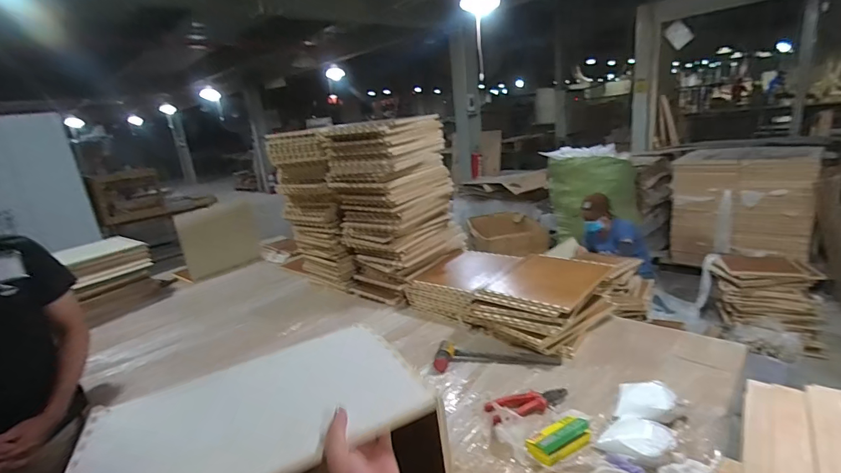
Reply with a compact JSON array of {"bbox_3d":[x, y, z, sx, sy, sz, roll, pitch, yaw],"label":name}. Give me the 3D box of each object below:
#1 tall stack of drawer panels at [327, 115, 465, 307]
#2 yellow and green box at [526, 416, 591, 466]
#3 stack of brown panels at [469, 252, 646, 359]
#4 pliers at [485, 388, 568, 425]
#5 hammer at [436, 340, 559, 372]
[{"bbox_3d":[-0.102,-0.096,1.591,0.316,0.637,0.446,6,21,38],"label":"tall stack of drawer panels"},{"bbox_3d":[0.273,0.397,0.808,0.128,0.035,0.069,-15,18,-25],"label":"yellow and green box"},{"bbox_3d":[0.372,0.203,1.273,0.342,0.153,0.375,8,22,41],"label":"stack of brown panels"},{"bbox_3d":[0.242,0.378,0.939,0.195,0.031,0.071,-13,17,-21],"label":"pliers"},{"bbox_3d":[0.207,0.329,1.129,0.338,0.027,0.085,-5,16,6],"label":"hammer"}]

